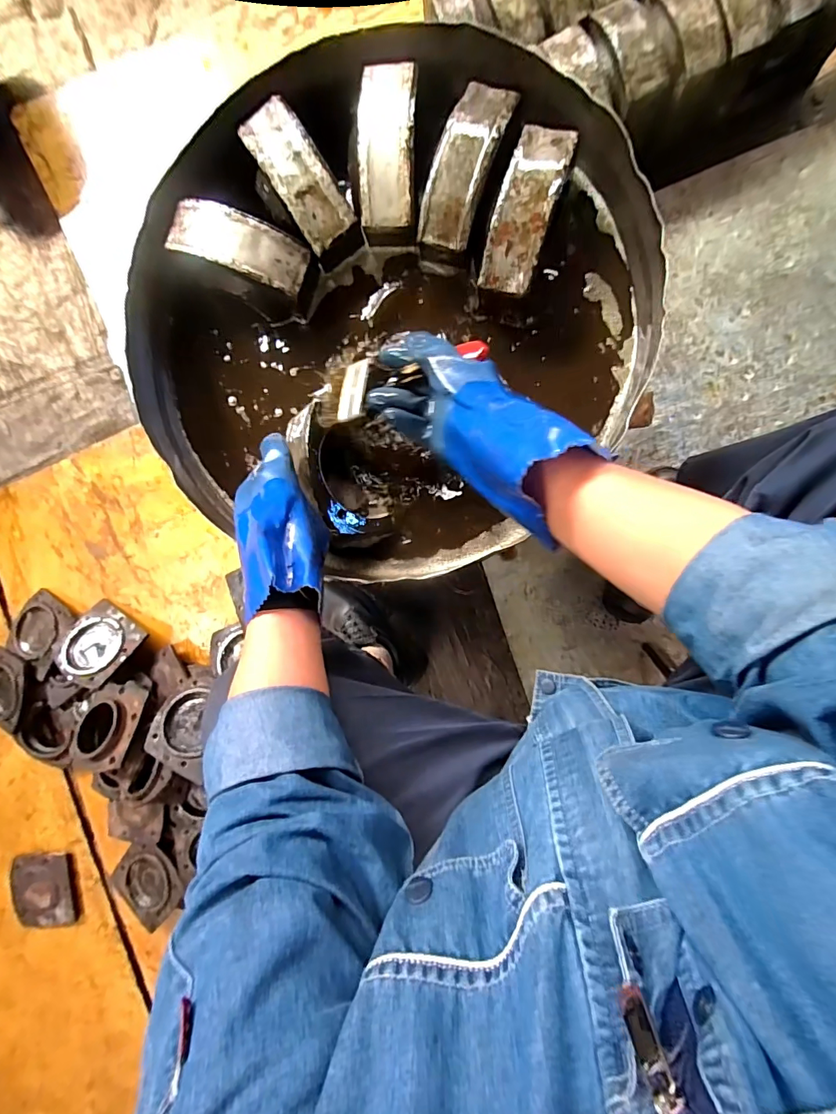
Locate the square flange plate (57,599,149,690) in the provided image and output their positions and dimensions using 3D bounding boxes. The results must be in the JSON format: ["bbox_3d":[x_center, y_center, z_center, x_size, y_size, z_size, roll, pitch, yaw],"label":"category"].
[{"bbox_3d":[-0.700,0.189,0.980,0.170,0.025,0.164,29,69,12],"label":"square flange plate"}]

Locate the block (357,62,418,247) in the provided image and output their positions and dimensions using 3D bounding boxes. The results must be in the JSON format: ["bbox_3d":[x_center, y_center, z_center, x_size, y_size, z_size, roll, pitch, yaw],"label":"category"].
[{"bbox_3d":[-0.031,-0.458,0.506,0.064,0.056,0.166,2,103,9],"label":"block"}]

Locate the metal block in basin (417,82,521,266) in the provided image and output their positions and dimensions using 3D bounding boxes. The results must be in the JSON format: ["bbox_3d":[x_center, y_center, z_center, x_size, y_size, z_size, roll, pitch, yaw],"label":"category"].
[{"bbox_3d":[0.053,-0.424,0.497,0.063,0.055,0.166,23,104,8],"label":"metal block in basin"}]

